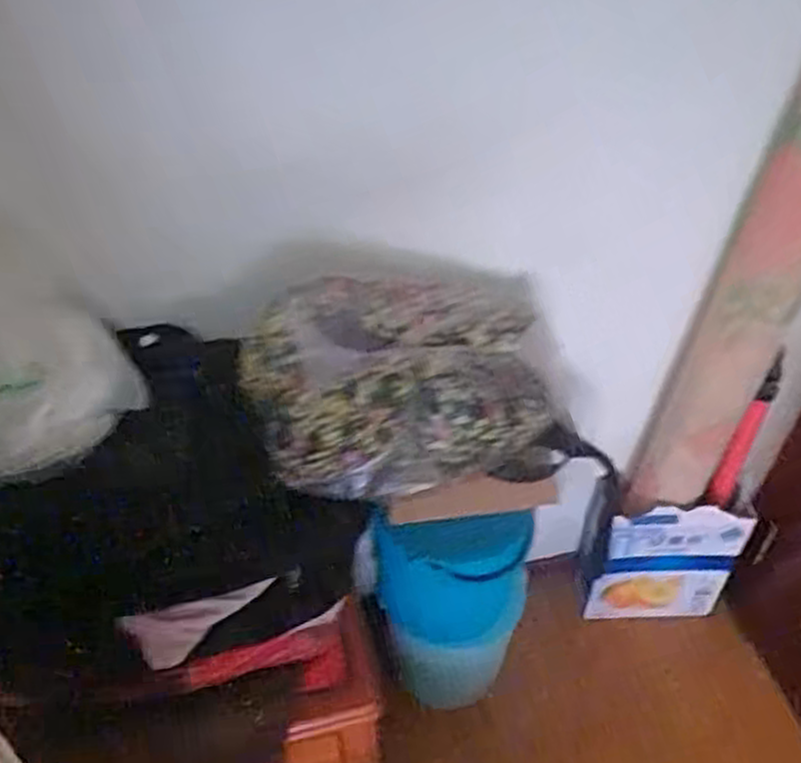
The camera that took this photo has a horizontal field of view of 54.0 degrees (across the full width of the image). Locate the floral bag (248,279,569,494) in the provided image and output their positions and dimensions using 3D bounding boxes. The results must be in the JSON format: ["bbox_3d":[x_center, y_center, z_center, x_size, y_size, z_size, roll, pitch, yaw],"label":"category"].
[{"bbox_3d":[0.010,-0.005,0.956,0.382,0.207,0.178,-15,47,-15],"label":"floral bag"}]

